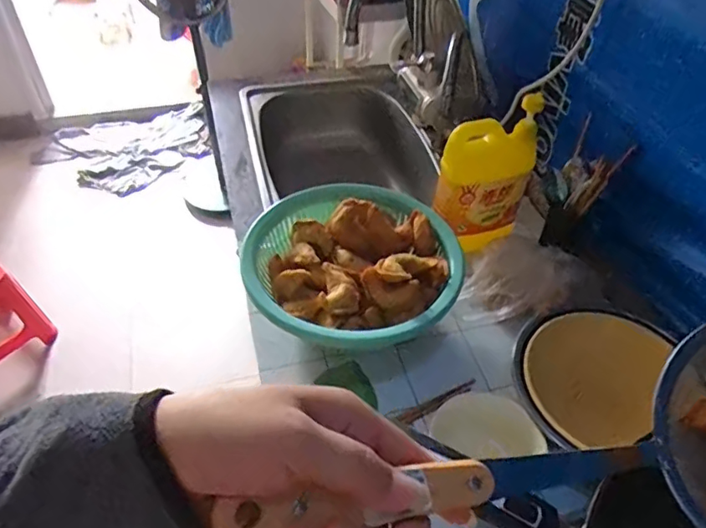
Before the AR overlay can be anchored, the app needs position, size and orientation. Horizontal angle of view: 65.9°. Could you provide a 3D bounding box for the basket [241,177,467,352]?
[{"bbox_3d":[0.002,-0.011,0.729,0.275,0.070,0.266,1,46,-1],"label":"basket"}]

